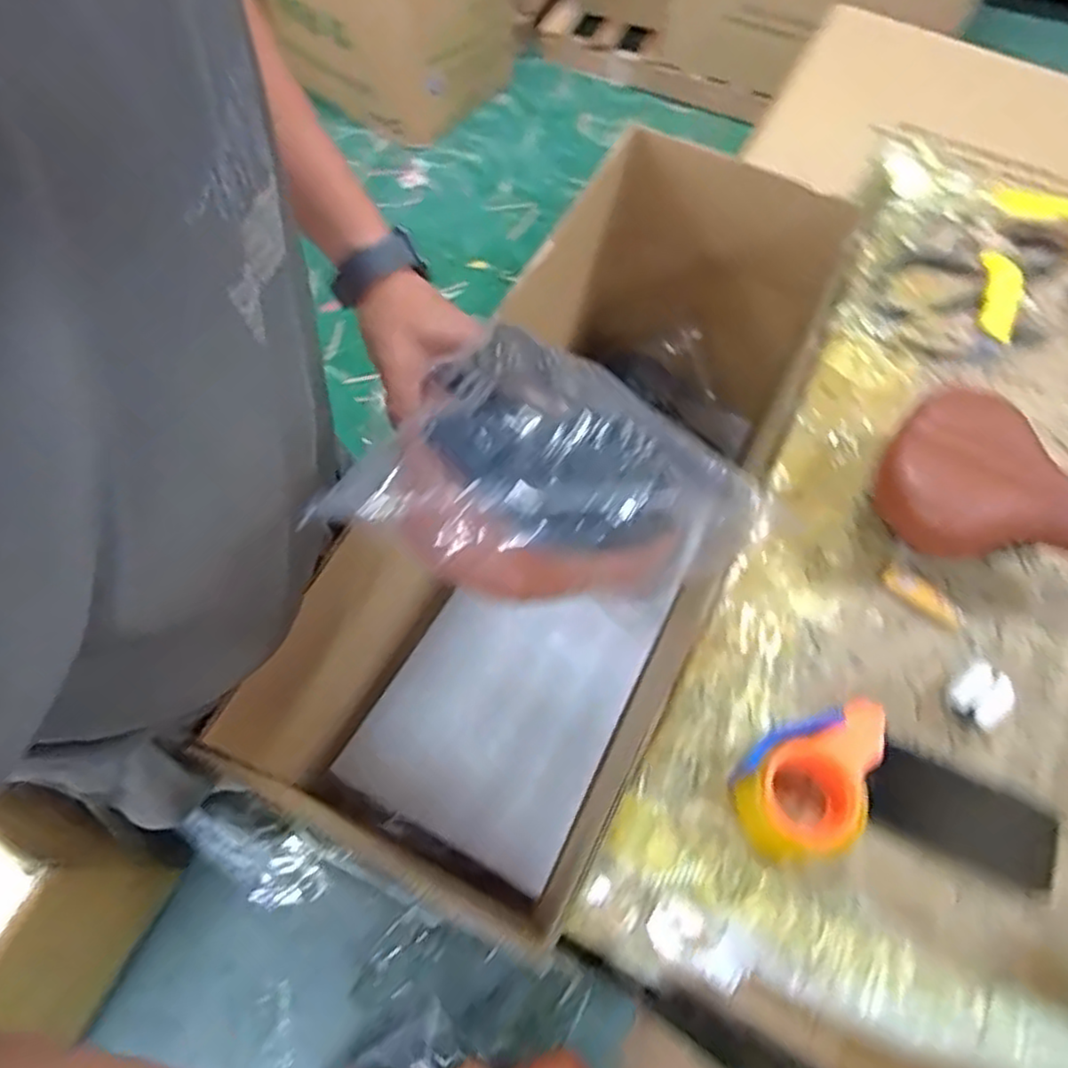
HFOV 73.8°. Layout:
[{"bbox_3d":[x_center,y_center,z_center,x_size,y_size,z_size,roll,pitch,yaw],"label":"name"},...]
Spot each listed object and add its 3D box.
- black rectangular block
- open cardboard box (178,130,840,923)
[{"bbox_3d":[0.380,0.253,0.635,0.148,0.008,0.073,22,66,20],"label":"black rectangular block"},{"bbox_3d":[0.049,-0.043,0.823,0.292,0.317,0.850,25,65,10],"label":"open cardboard box"}]

